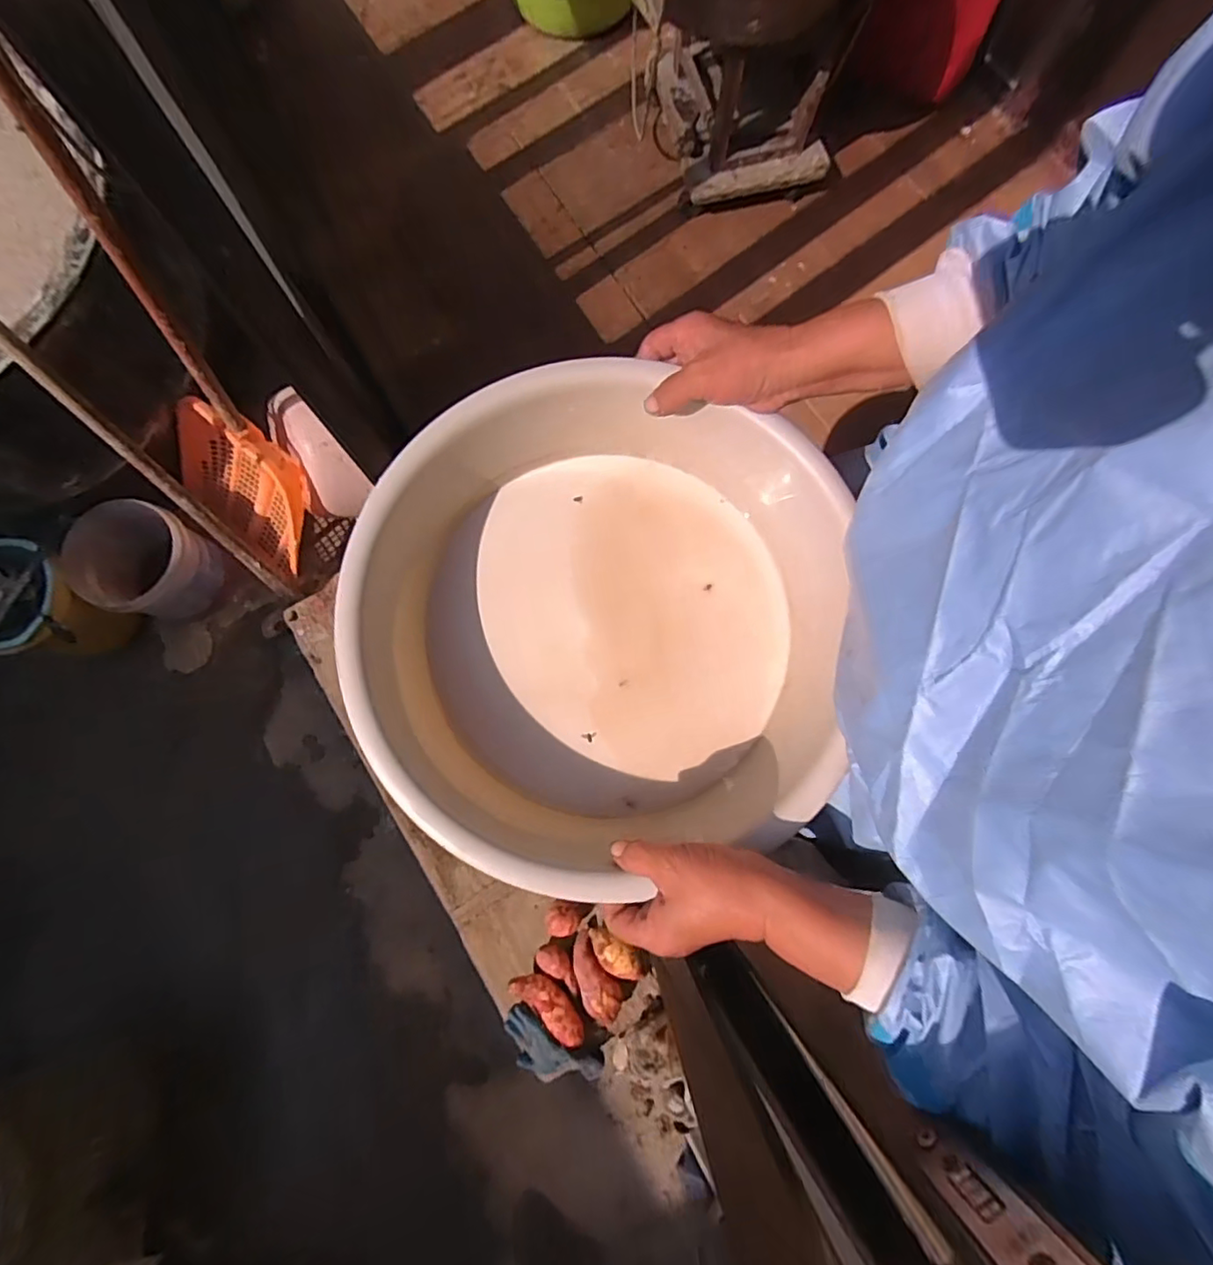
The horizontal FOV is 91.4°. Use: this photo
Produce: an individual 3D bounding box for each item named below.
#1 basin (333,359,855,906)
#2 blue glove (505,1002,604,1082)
[{"bbox_3d":[-0.012,-0.002,0.442,0.325,0.117,0.340,0,79,0],"label":"basin"},{"bbox_3d":[-0.119,0.861,1.207,0.208,0.055,0.104,34,81,7],"label":"blue glove"}]

